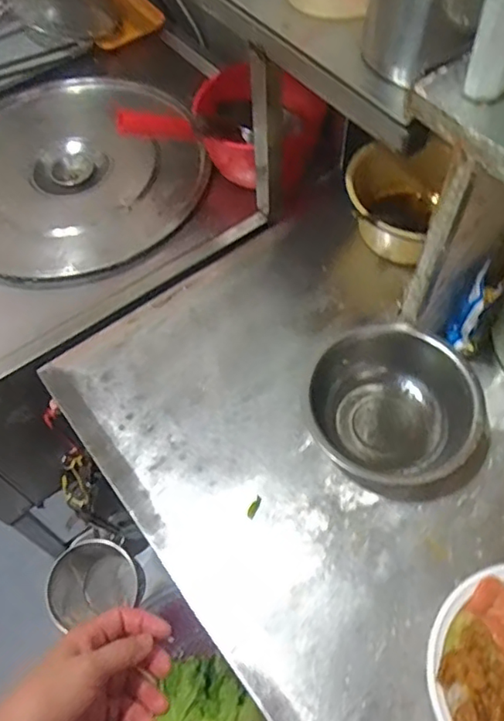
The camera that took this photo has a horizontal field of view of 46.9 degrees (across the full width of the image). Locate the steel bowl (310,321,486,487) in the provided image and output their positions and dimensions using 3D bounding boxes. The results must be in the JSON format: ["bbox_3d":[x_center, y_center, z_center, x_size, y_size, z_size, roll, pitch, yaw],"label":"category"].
[{"bbox_3d":[0.132,0.049,0.559,0.160,0.067,0.144,33,66,20],"label":"steel bowl"}]

